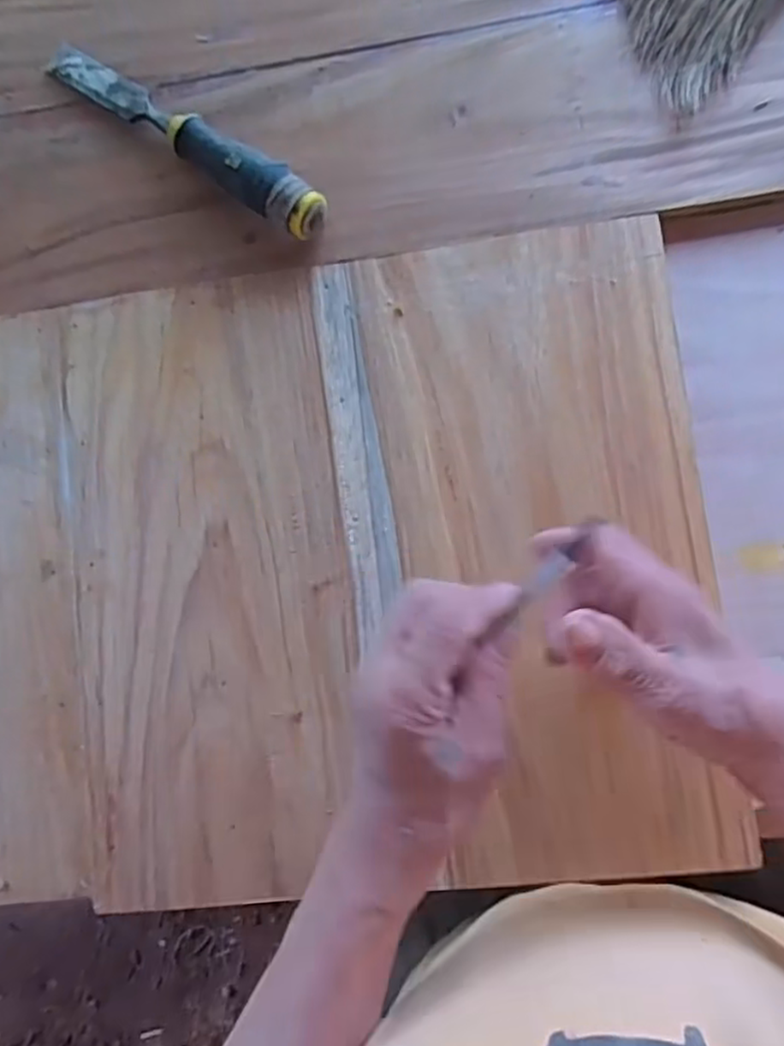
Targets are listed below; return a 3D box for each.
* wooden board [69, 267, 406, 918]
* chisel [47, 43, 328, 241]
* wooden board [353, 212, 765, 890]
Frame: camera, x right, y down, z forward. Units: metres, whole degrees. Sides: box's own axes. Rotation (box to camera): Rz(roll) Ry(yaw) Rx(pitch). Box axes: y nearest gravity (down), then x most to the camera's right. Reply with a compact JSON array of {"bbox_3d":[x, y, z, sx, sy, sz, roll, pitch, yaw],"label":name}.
[{"bbox_3d":[-0.108,0.036,0.459,0.217,0.011,0.405,-7,85,5],"label":"wooden board"},{"bbox_3d":[-0.150,-0.272,0.477,0.247,0.037,0.034,36,89,7],"label":"chisel"},{"bbox_3d":[0.102,0.012,0.441,0.196,0.012,0.412,-8,85,5],"label":"wooden board"}]

